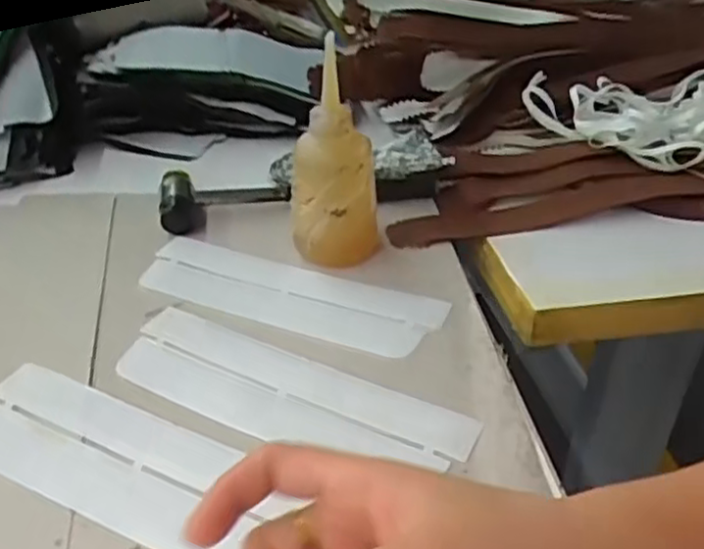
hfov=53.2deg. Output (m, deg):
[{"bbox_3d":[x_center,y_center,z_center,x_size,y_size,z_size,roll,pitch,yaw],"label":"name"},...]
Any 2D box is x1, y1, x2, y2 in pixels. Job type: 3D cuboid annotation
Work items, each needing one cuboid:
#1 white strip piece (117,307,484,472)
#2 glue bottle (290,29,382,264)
[{"bbox_3d":[-0.040,0.072,0.421,0.221,0.011,0.066,18,38,22],"label":"white strip piece"},{"bbox_3d":[-0.011,-0.081,0.508,0.062,0.150,0.050,3,34,1],"label":"glue bottle"}]

